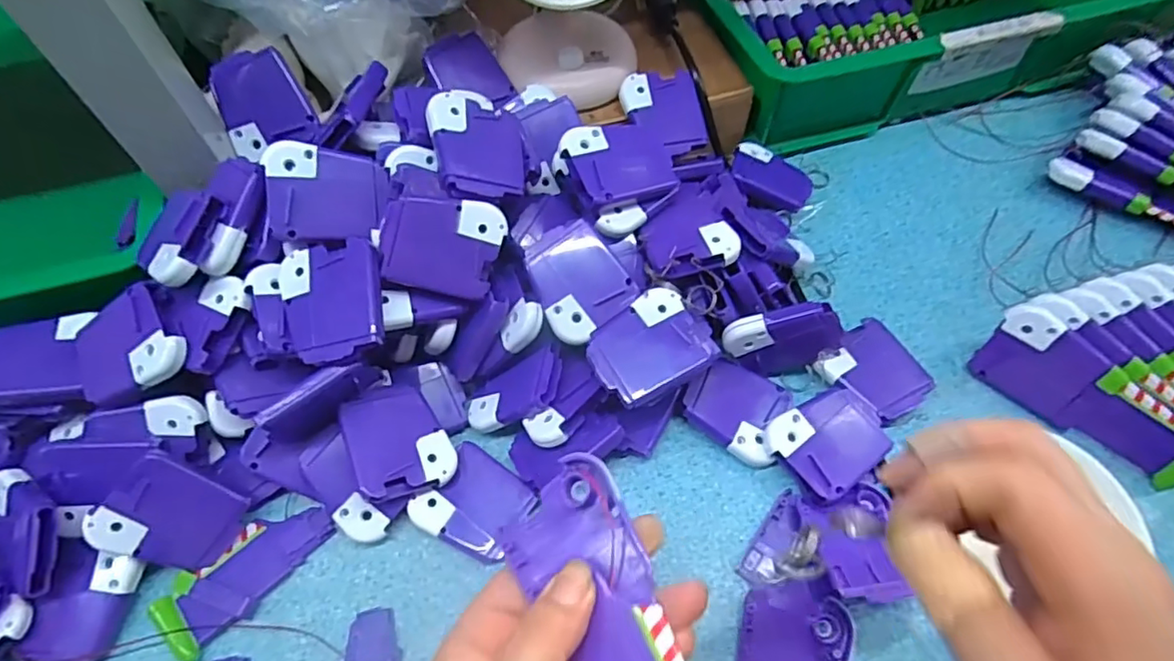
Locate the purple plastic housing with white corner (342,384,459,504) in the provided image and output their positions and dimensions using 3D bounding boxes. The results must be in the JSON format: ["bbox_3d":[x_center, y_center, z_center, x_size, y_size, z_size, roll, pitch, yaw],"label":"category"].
[{"bbox_3d":[-0.103,0.060,0.334,0.051,0.009,0.061,-13,62,-23],"label":"purple plastic housing with white corner"}]

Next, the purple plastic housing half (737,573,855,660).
[{"bbox_3d":[0.102,0.159,0.300,0.052,0.010,0.069,10,60,7],"label":"purple plastic housing half"}]

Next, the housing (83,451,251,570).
[{"bbox_3d":[-0.216,0.097,0.316,0.060,0.011,0.050,41,78,-24],"label":"housing"}]

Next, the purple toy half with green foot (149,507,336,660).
[{"bbox_3d":[-0.182,0.127,0.323,0.039,0.011,0.089,39,68,21],"label":"purple toy half with green foot"}]

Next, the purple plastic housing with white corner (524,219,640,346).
[{"bbox_3d":[-0.006,-0.029,0.343,0.051,0.006,0.061,-34,83,-6],"label":"purple plastic housing with white corner"}]

